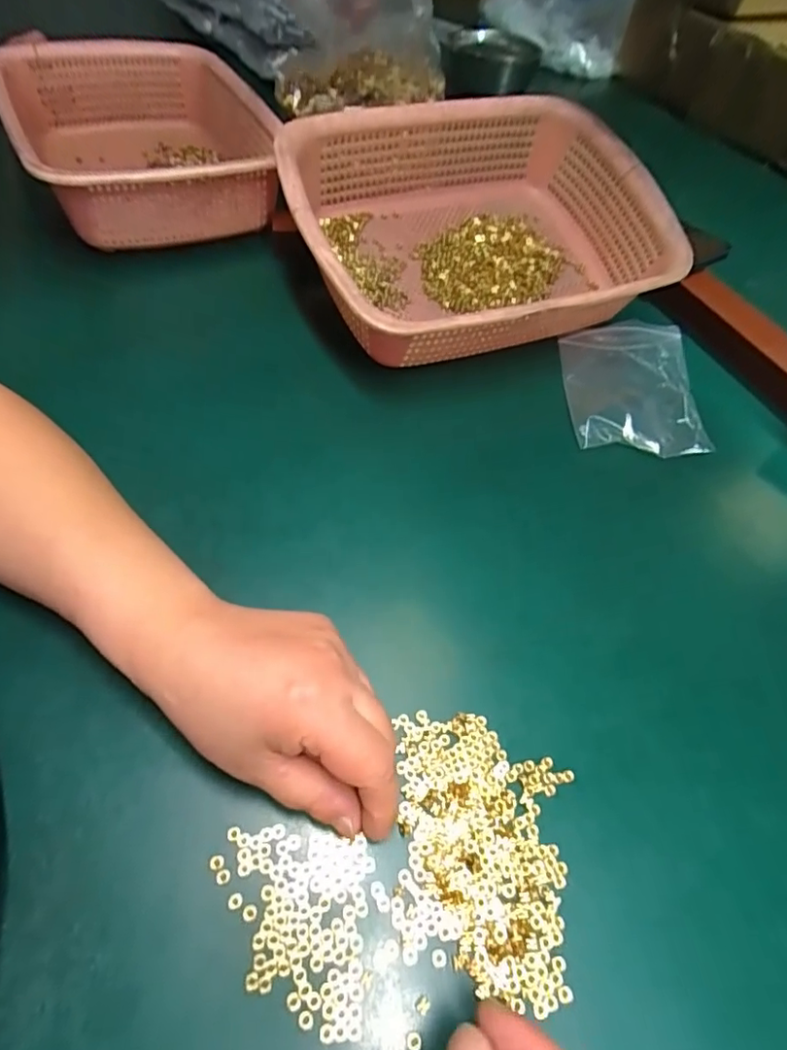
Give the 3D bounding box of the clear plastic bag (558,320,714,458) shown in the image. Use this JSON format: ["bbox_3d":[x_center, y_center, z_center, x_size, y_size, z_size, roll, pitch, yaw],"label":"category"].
[{"bbox_3d":[0.182,-0.111,0.434,0.092,0.017,0.138,2,54,7],"label":"clear plastic bag"}]

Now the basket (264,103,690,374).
[{"bbox_3d":[0.062,-0.234,0.459,0.297,0.105,0.221,-15,69,-17],"label":"basket"}]

